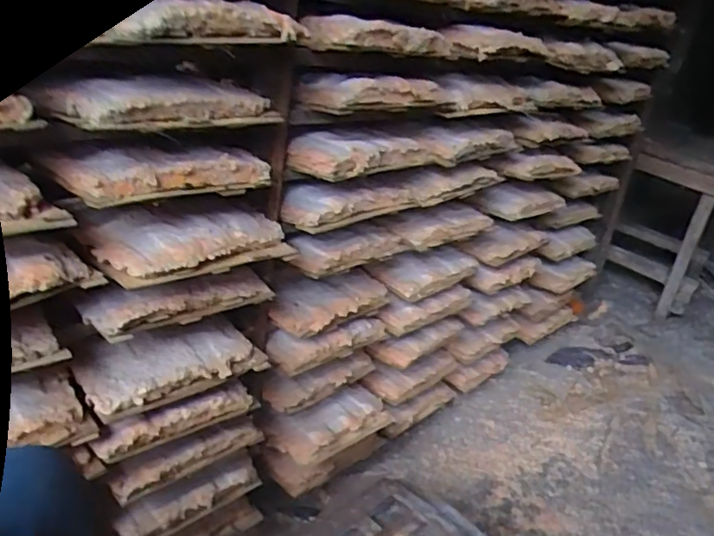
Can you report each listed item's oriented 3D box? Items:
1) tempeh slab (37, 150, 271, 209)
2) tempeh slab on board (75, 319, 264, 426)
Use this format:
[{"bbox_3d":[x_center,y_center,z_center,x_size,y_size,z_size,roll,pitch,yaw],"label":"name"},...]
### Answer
[{"bbox_3d":[-0.214,-0.113,0.685,0.212,0.039,0.114,-17,36,-40],"label":"tempeh slab"},{"bbox_3d":[-0.236,0.118,0.787,0.225,0.046,0.109,-14,34,-36],"label":"tempeh slab on board"}]

